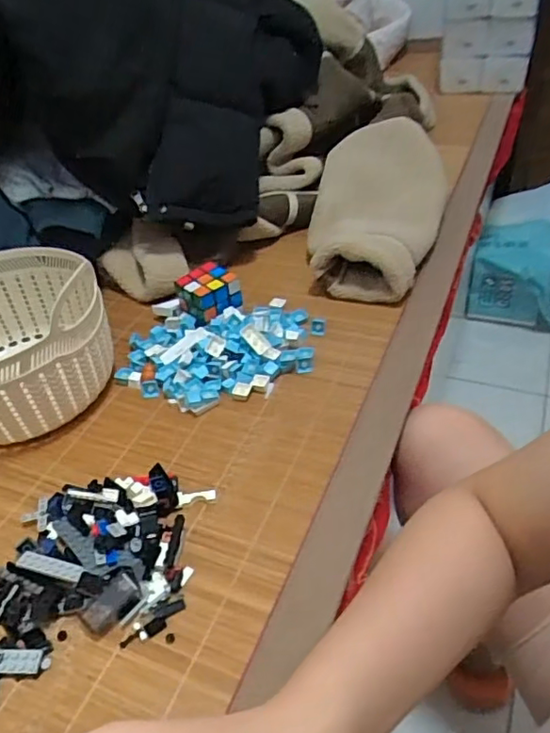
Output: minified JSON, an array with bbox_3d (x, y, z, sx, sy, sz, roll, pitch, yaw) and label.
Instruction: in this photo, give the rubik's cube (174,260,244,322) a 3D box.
[{"bbox_3d":[-0.081,-0.087,0.737,0.063,0.063,0.063,-31,46,-26],"label":"rubik's cube"}]

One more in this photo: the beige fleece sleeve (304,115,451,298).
[{"bbox_3d":[0.152,-0.242,0.855,0.177,0.095,0.385,9,43,18],"label":"beige fleece sleeve"}]

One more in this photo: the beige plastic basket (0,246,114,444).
[{"bbox_3d":[-0.295,-0.024,0.648,0.217,0.123,0.227,-33,47,-28],"label":"beige plastic basket"}]

